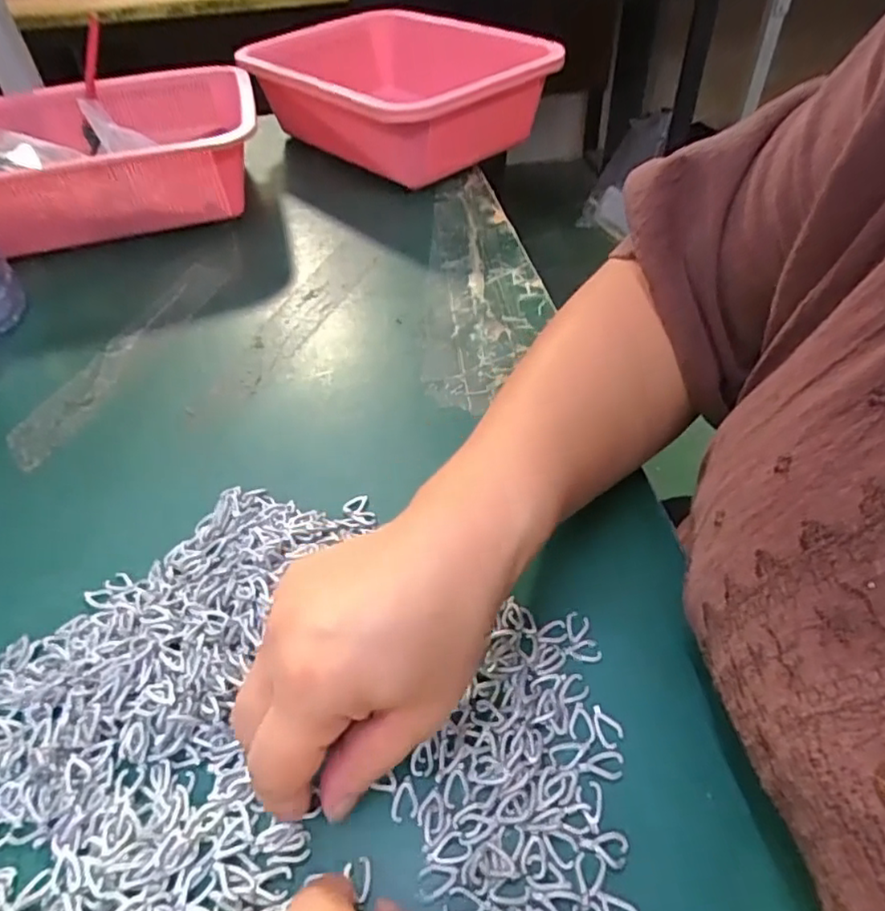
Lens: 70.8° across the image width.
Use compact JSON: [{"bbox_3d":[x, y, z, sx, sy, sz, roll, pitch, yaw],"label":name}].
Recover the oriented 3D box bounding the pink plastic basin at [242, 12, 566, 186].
[{"bbox_3d":[-0.058,-0.395,0.682,0.253,0.095,0.322,-37,54,-27],"label":"pink plastic basin"}]

